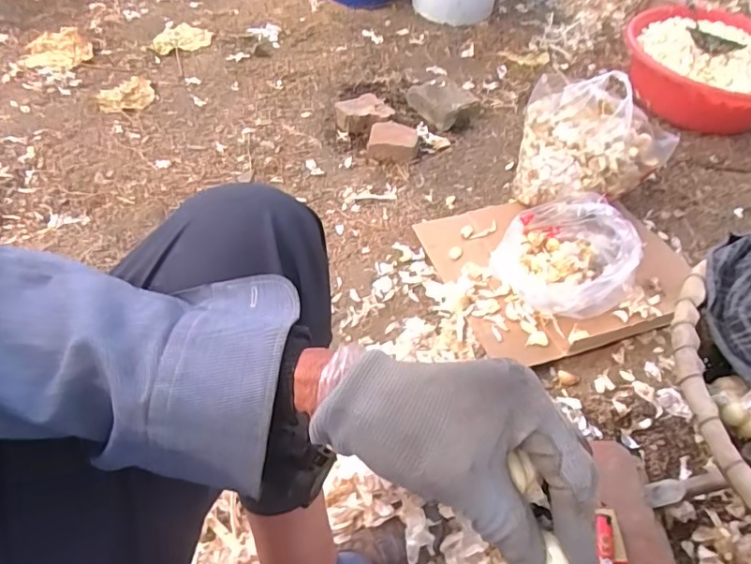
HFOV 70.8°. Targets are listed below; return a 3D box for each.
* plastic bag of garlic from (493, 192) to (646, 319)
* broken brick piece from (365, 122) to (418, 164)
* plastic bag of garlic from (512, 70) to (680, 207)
[{"bbox_3d":[0.373,-0.056,1.007,0.229,0.111,0.255,37,58,24],"label":"plastic bag of garlic"},{"bbox_3d":[0.045,-0.342,1.284,0.117,0.056,0.094,15,51,8],"label":"broken brick piece"},{"bbox_3d":[0.457,-0.299,1.111,0.275,0.225,0.208,12,51,7],"label":"plastic bag of garlic"}]

